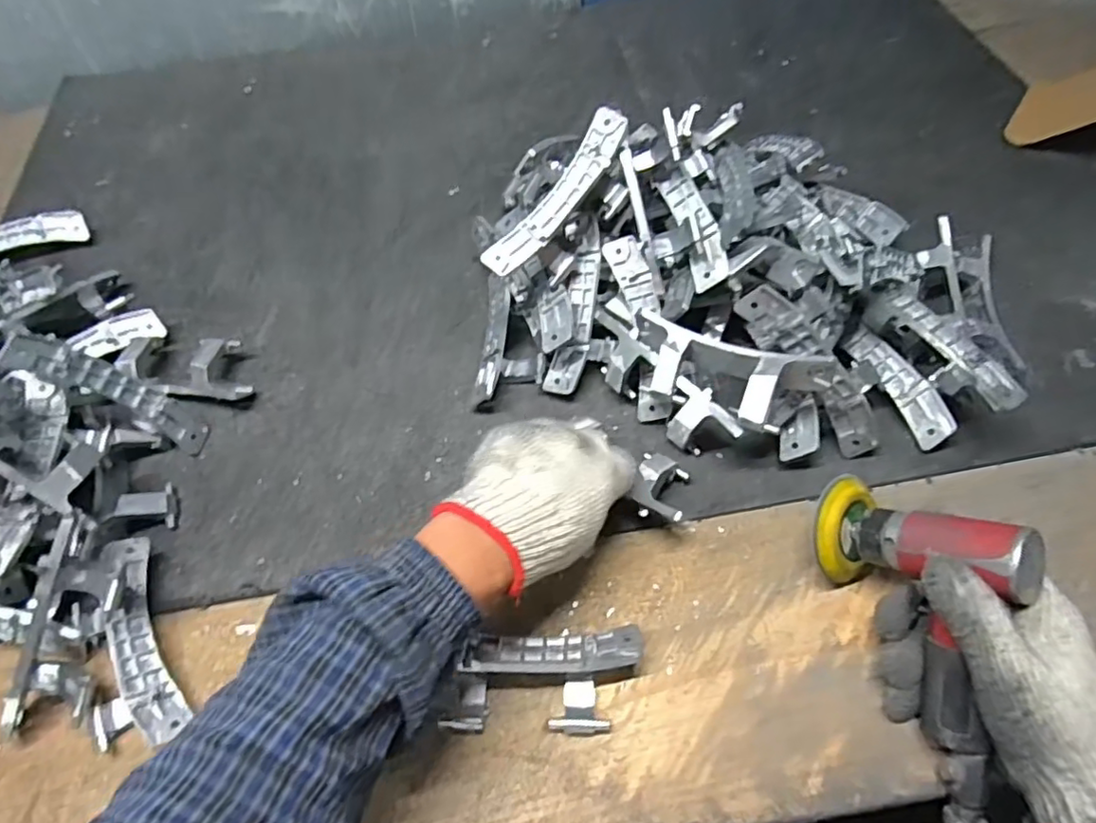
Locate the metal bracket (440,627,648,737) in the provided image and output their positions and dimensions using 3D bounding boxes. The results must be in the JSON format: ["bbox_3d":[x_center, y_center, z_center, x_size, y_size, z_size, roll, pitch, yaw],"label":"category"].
[{"bbox_3d":[-0.001,0.177,0.396,0.125,0.035,0.059,-4,59,2],"label":"metal bracket"}]

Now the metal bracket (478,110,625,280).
[{"bbox_3d":[0.009,-0.171,0.479,0.032,0.011,0.156,40,92,24],"label":"metal bracket"}]

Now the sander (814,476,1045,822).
[{"bbox_3d":[0.241,0.152,0.359,0.093,0.096,0.238,-9,75,-1],"label":"sander"}]

